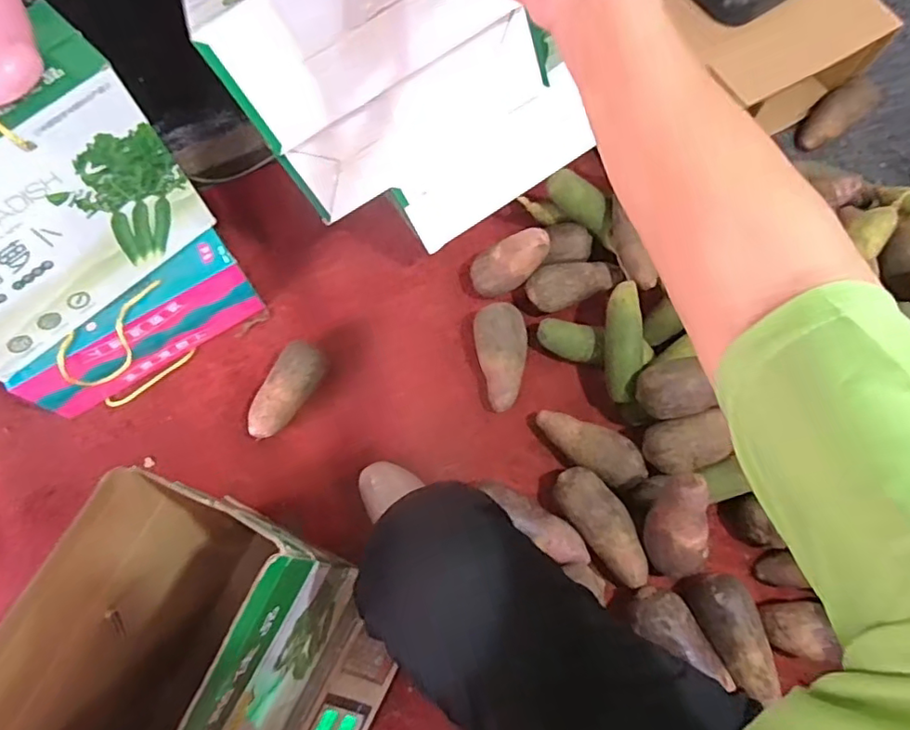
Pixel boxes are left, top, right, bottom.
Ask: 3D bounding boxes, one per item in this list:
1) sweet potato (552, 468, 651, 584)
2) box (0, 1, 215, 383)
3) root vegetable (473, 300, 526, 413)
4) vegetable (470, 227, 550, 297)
[{"bbox_3d":[0.204,0.216,0.762,0.067,0.050,0.171,-35,73,-12],"label":"sweet potato"},{"bbox_3d":[-0.500,-0.169,0.664,0.119,0.254,0.355,37,74,13],"label":"box"},{"bbox_3d":[0.070,-0.012,0.843,0.074,0.054,0.156,-3,82,-1],"label":"root vegetable"},{"bbox_3d":[0.083,-0.162,0.894,0.071,0.129,0.063,52,30,-16],"label":"vegetable"}]

